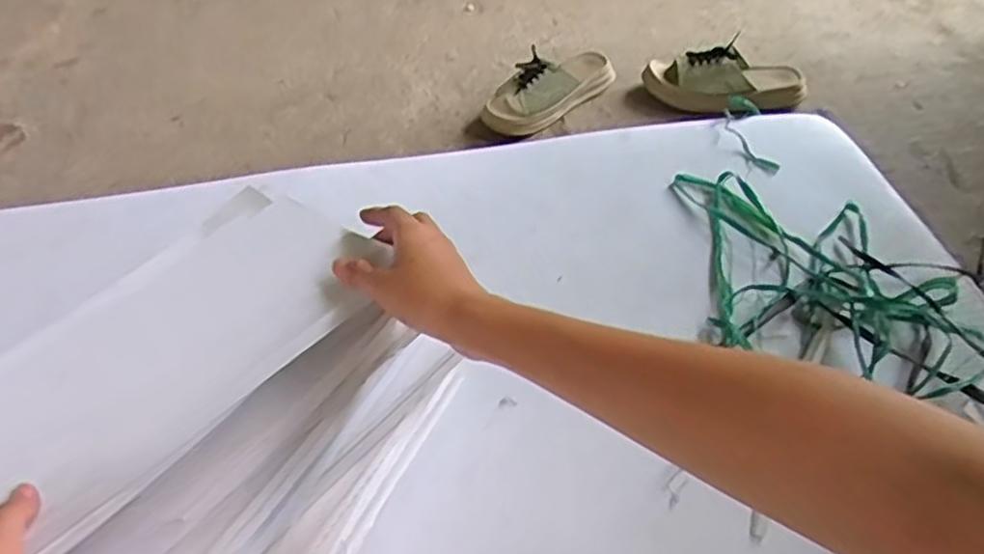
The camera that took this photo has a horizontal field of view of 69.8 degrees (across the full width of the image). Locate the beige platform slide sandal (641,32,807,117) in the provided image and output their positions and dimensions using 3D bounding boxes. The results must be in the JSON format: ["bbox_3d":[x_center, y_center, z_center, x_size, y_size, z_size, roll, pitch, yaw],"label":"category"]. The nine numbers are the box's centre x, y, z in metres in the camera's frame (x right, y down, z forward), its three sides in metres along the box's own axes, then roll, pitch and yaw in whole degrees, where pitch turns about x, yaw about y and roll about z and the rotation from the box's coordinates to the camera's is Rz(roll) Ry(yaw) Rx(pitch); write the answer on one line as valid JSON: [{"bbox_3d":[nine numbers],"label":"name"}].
[{"bbox_3d":[0.360,-0.297,1.079,0.246,0.073,0.109,4,45,6],"label":"beige platform slide sandal"}]

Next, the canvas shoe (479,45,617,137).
[{"bbox_3d":[0.092,-0.299,1.099,0.228,0.074,0.080,-35,52,-27],"label":"canvas shoe"}]

